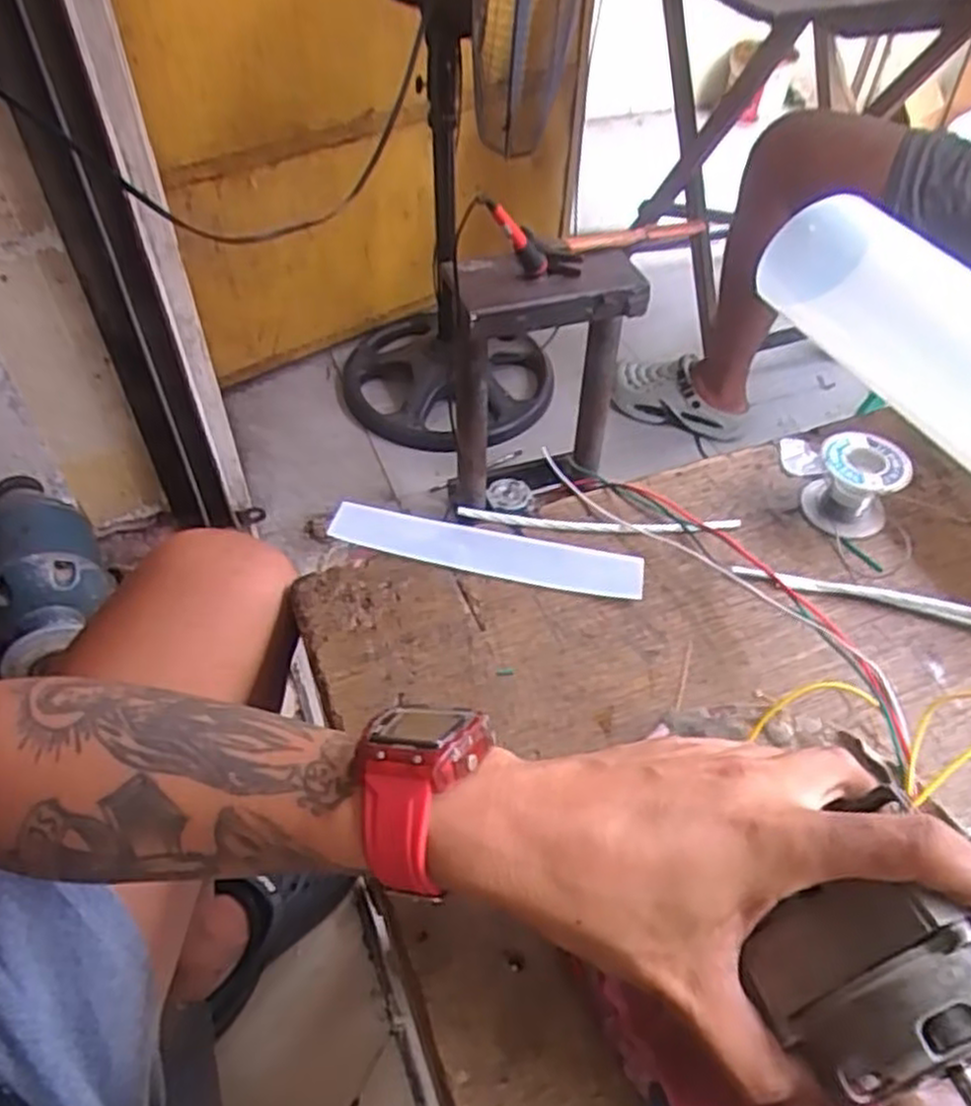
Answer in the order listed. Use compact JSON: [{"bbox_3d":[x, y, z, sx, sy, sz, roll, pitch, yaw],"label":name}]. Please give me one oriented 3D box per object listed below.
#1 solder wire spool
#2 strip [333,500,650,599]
[{"bbox_3d":[0.221,-0.042,0.471,0.048,0.043,0.046,1,50,-1],"label":"solder wire spool"},{"bbox_3d":[0.000,-0.002,0.457,0.179,0.009,0.036,10,49,7],"label":"strip"}]

